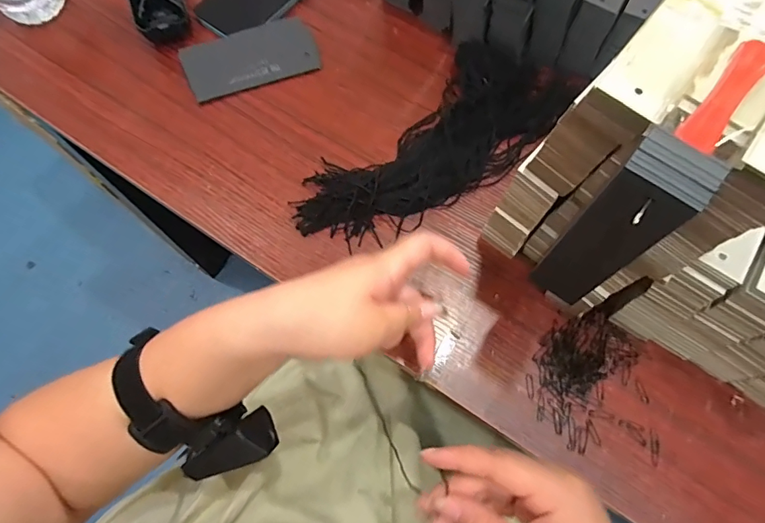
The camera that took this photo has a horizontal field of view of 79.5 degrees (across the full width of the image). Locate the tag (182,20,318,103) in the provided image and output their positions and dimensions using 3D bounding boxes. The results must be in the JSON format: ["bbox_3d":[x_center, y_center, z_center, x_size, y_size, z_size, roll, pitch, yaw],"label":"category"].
[{"bbox_3d":[-0.130,-0.203,0.455,0.126,0.009,0.064,-20,81,-10],"label":"tag"}]

